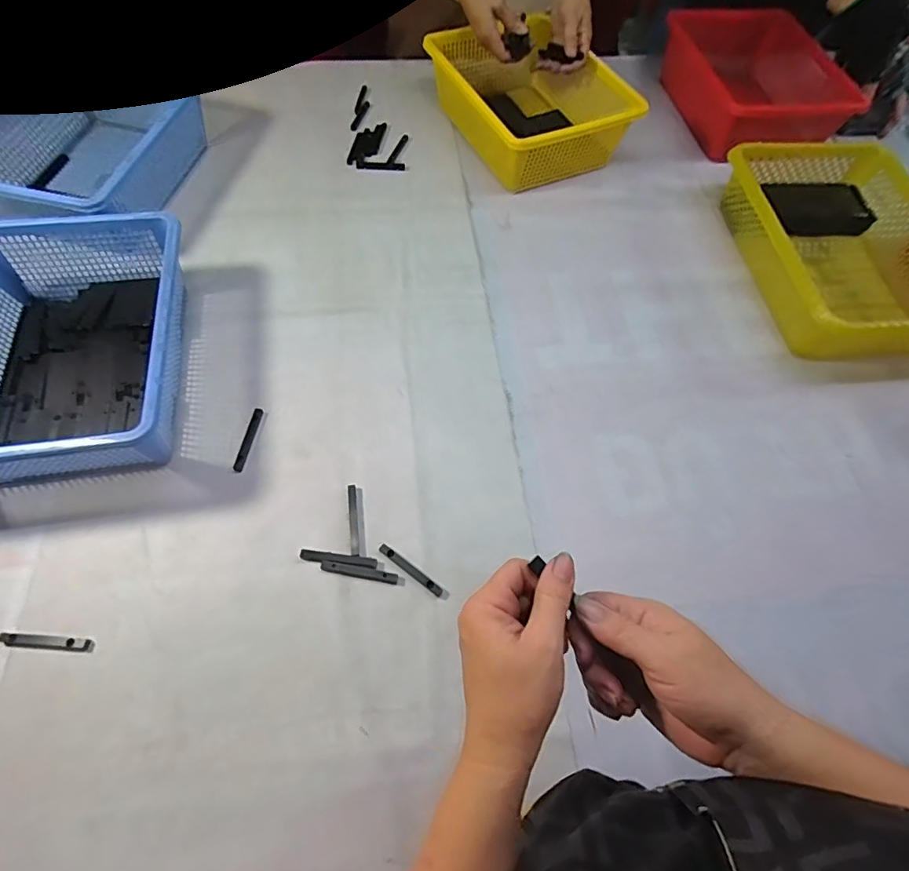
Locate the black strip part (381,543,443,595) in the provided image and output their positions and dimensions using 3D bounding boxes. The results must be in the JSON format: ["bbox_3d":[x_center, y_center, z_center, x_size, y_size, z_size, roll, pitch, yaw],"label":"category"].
[{"bbox_3d":[-0.043,0.132,0.502,0.076,0.004,0.008,35,64,15],"label":"black strip part"}]

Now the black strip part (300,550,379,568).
[{"bbox_3d":[-0.113,0.121,0.498,0.074,0.004,0.011,6,60,-1],"label":"black strip part"}]

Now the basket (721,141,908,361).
[{"bbox_3d":[0.528,-0.265,0.693,0.256,0.090,0.367,0,61,-4],"label":"basket"}]

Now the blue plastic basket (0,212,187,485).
[{"bbox_3d":[-0.421,-0.091,0.552,0.243,0.104,0.305,-7,61,-8],"label":"blue plastic basket"}]

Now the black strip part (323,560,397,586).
[{"bbox_3d":[-0.093,0.134,0.499,0.075,0.005,0.013,10,60,1],"label":"black strip part"}]

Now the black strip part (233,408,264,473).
[{"bbox_3d":[-0.234,0.004,0.577,0.012,0.004,0.080,8,60,0],"label":"black strip part"}]

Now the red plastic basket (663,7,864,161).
[{"bbox_3d":[0.497,-0.597,0.863,0.234,0.116,0.304,-5,61,-7],"label":"red plastic basket"}]

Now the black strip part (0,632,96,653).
[{"bbox_3d":[-0.366,0.185,0.455,0.083,0.006,0.012,5,60,-1],"label":"black strip part"}]

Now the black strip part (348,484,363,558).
[{"bbox_3d":[-0.103,0.087,0.522,0.011,0.005,0.073,-6,61,-8],"label":"black strip part"}]

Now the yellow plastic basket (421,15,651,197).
[{"bbox_3d":[0.110,-0.536,0.810,0.241,0.112,0.297,-21,64,-15],"label":"yellow plastic basket"}]

